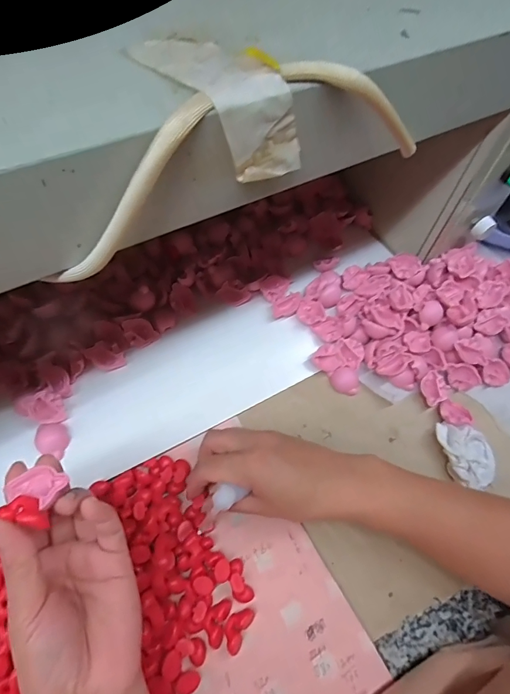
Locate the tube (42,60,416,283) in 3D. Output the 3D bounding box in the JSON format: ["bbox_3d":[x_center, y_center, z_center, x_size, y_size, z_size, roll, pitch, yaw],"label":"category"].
[{"bbox_3d":[-0.003,-0.102,0.205,0.228,0.068,0.024,-26,65,-17],"label":"tube"}]

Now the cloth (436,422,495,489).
[{"bbox_3d":[0.208,0.103,0.378,0.047,0.015,0.064,-16,62,-13],"label":"cloth"}]

